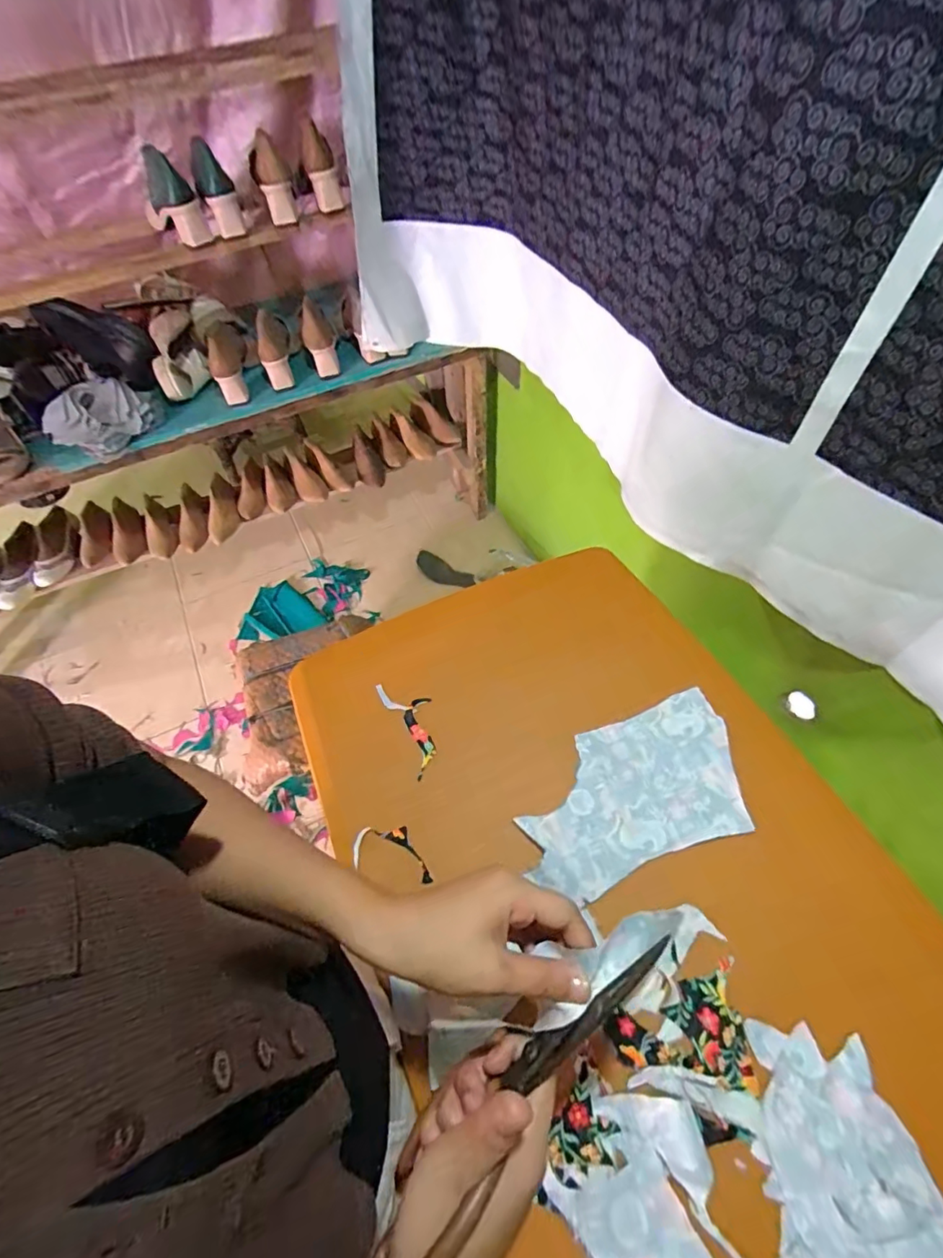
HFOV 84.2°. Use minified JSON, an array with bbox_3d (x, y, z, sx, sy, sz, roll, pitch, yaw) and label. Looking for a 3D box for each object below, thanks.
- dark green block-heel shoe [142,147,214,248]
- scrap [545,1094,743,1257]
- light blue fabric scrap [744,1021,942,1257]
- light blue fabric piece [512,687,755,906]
[{"bbox_3d":[-0.598,-0.850,1.021,0.098,0.125,0.261,-26,60,-13],"label":"dark green block-heel shoe"},{"bbox_3d":[0.124,0.411,0.389,0.130,0.011,0.092,0,58,3],"label":"scrap"},{"bbox_3d":[0.286,0.412,0.389,0.134,0.009,0.171,6,59,6],"label":"light blue fabric scrap"},{"bbox_3d":[0.173,0.170,0.553,0.251,0.011,0.145,-20,59,-10],"label":"light blue fabric piece"}]

